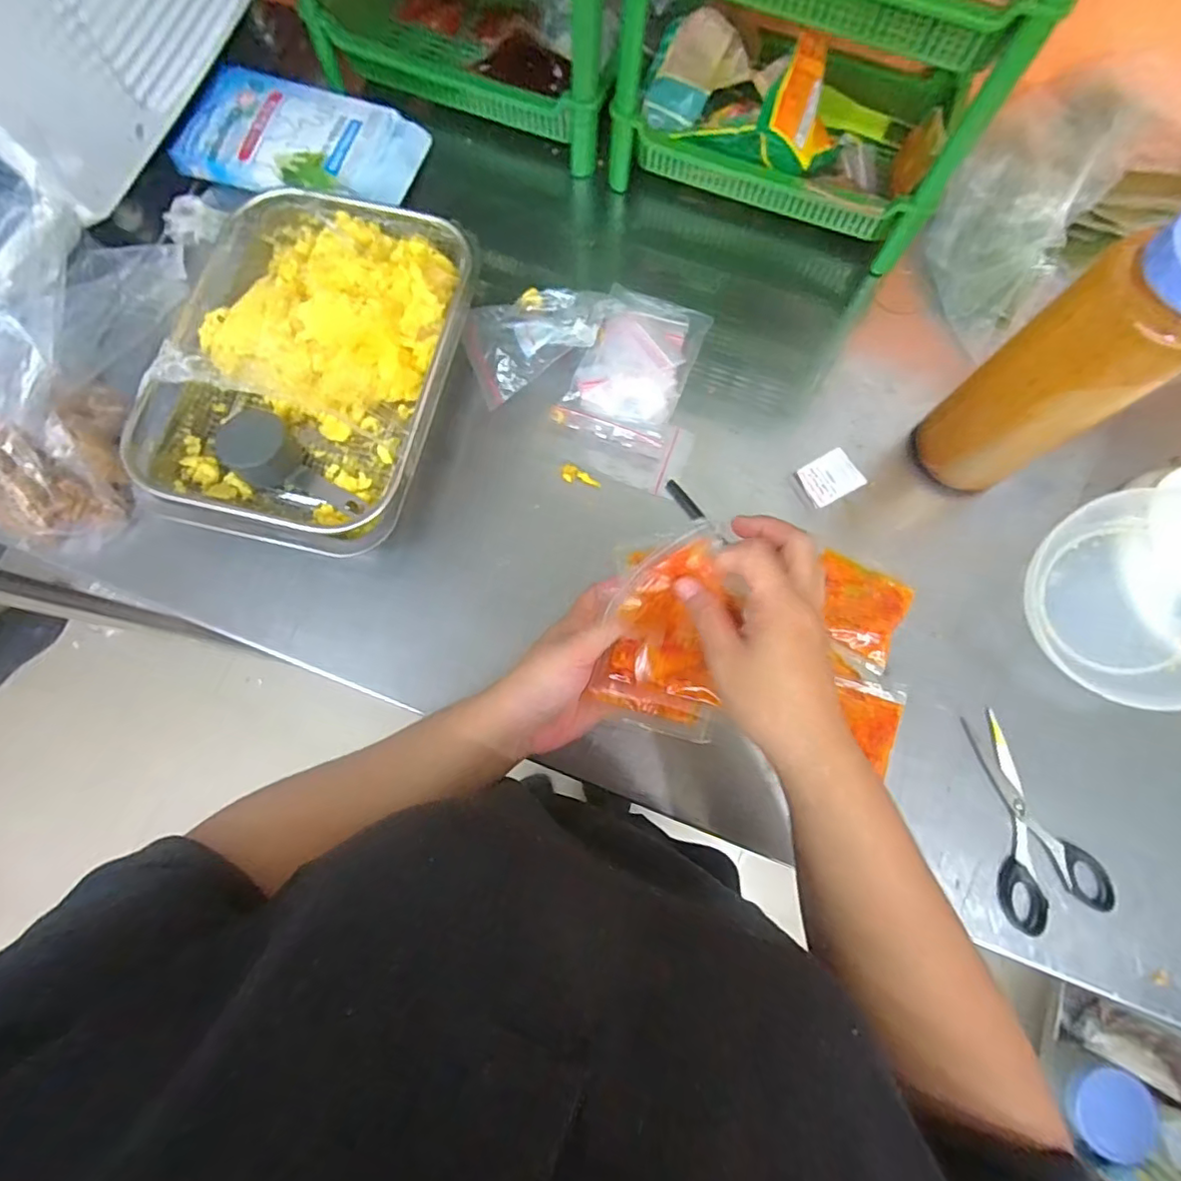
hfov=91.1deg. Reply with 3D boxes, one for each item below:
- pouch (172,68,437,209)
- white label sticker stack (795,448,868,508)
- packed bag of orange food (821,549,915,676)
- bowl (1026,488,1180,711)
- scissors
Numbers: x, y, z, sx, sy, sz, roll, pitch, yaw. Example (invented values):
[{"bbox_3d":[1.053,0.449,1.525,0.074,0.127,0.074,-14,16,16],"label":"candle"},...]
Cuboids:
[{"bbox_3d":[-0.274,-0.430,0.555,0.212,0.025,0.115,13,76,3],"label":"pouch"},{"bbox_3d":[0.206,-0.097,0.498,0.052,0.005,0.039,-30,81,-6],"label":"white label sticker stack"},{"bbox_3d":[0.216,0.016,0.472,0.072,0.011,0.079,26,80,4],"label":"packed bag of orange food"},{"bbox_3d":[0.425,0.009,0.448,0.141,0.049,0.153,0,79,-1],"label":"bowl"},{"bbox_3d":[0.329,0.170,0.438,0.079,0.008,0.149,-14,79,-3],"label":"scissors"}]

